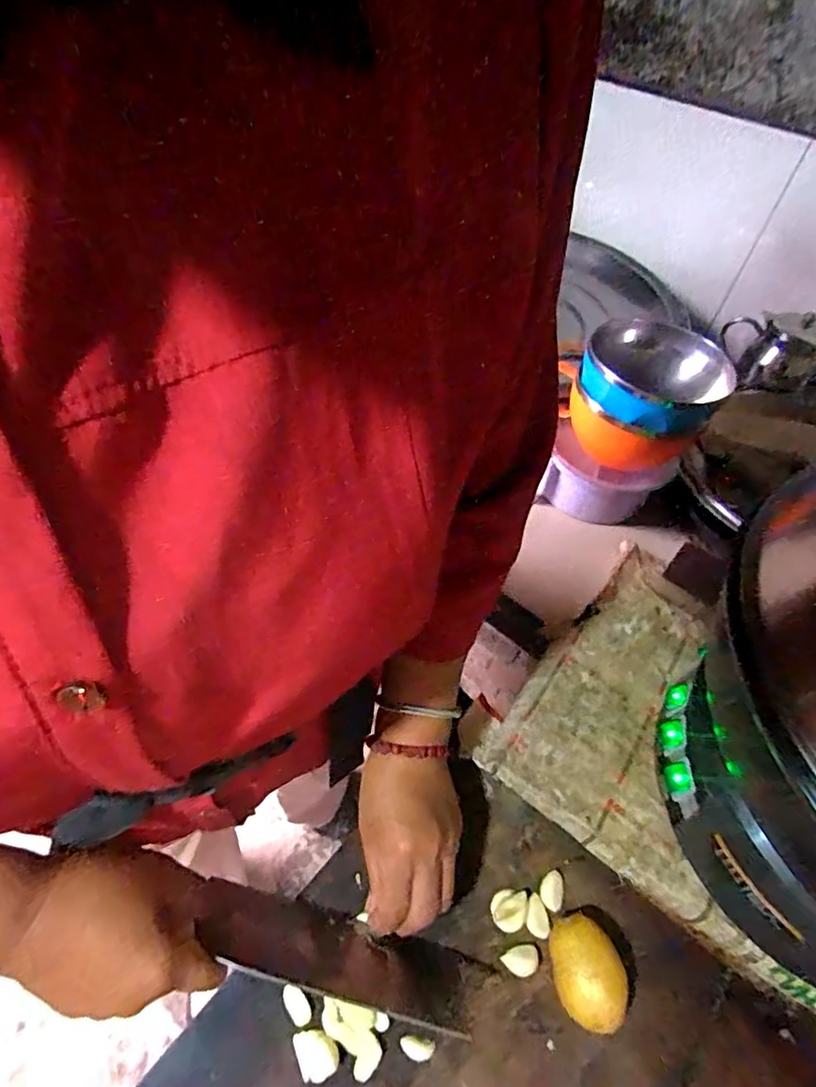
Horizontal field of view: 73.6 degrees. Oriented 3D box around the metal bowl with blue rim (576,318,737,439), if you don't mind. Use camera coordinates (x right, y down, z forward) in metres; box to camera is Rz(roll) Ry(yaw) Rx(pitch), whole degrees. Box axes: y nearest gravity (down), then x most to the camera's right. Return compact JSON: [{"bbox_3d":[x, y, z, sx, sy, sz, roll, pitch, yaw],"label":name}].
[{"bbox_3d":[0.258,-0.178,0.561,0.130,0.064,0.132,3,53,-4],"label":"metal bowl with blue rim"}]

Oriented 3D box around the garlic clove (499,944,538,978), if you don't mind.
[{"bbox_3d":[0.084,0.311,0.405,0.027,0.008,0.019,-7,54,-11],"label":"garlic clove"}]

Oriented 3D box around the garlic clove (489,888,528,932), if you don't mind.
[{"bbox_3d":[0.078,0.284,0.422,0.027,0.012,0.028,3,53,-4],"label":"garlic clove"}]

